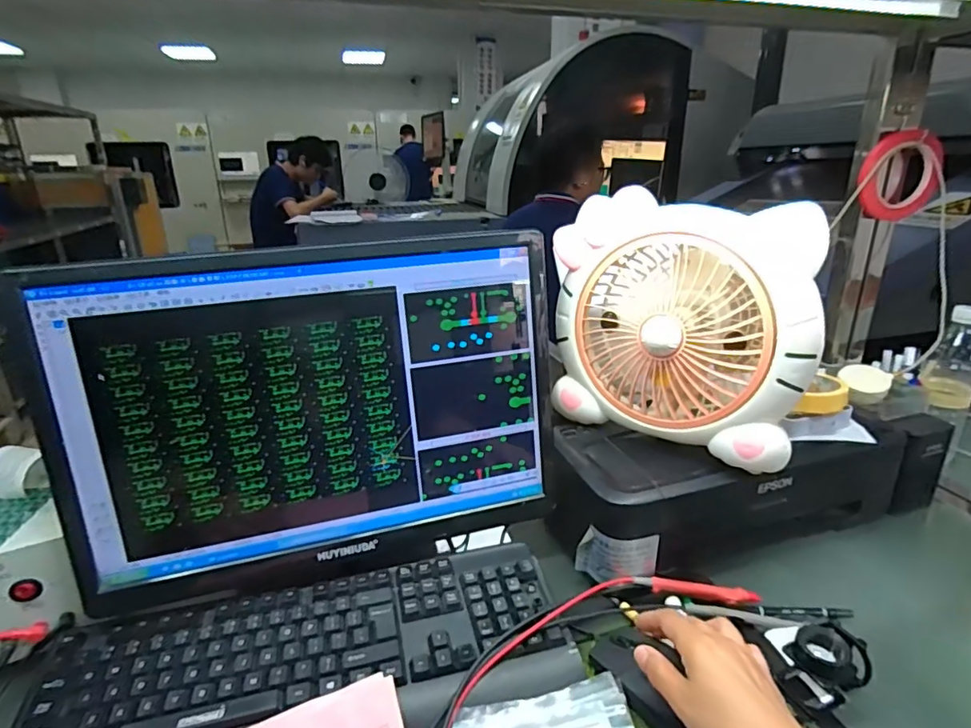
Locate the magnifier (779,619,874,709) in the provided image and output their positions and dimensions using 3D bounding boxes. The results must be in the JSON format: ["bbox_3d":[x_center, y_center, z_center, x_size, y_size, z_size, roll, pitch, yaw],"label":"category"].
[{"bbox_3d":[0.278,0.248,0.446,0.047,0.055,0.059,-17,26,-37],"label":"magnifier"}]

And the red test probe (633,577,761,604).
[{"bbox_3d":[0.211,0.224,0.538,0.122,0.019,0.016,1,21,5],"label":"red test probe"}]

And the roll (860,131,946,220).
[{"bbox_3d":[0.570,-0.258,0.741,0.114,0.114,0.027,1,18,-7],"label":"roll"}]

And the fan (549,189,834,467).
[{"bbox_3d":[0.194,-0.039,0.554,0.252,0.230,0.092,19,28,41],"label":"fan"}]

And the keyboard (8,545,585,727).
[{"bbox_3d":[-0.144,0.252,0.461,0.432,0.032,0.152,-6,21,-14],"label":"keyboard"}]

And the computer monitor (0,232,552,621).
[{"bbox_3d":[-0.147,0.054,0.495,0.429,0.311,0.059,-7,22,-16],"label":"computer monitor"}]

